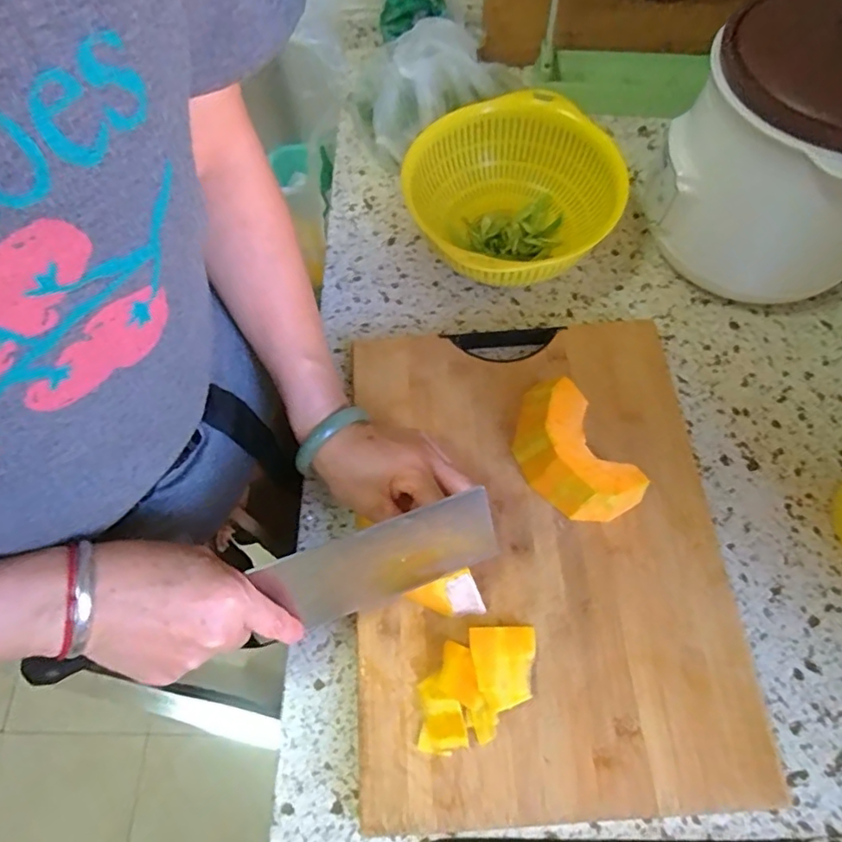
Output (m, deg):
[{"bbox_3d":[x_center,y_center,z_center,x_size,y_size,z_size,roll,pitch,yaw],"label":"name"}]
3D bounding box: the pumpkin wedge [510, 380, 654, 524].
[{"bbox_3d":[0.121,0.027,0.473,0.066,0.046,0.124,-29,67,-11],"label":"pumpkin wedge"}]

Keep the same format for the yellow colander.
[{"bbox_3d":[0.091,-0.220,0.589,0.203,0.098,0.207,-15,66,-5],"label":"yellow colander"}]

